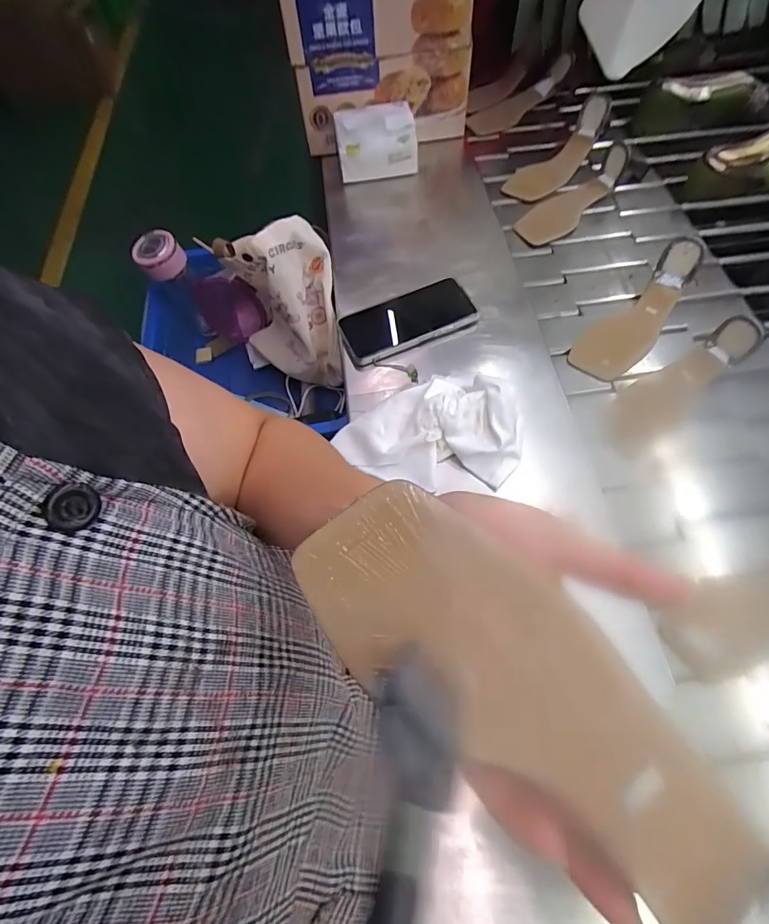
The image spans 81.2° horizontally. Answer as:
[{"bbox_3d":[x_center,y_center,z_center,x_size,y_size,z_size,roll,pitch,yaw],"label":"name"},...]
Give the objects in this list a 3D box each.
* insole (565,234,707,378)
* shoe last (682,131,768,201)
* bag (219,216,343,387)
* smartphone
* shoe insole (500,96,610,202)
[{"bbox_3d":[0.330,-0.190,0.586,0.076,0.051,0.223,40,83,21],"label":"insole"},{"bbox_3d":[0.589,-0.461,0.703,0.197,0.069,0.062,-9,62,-2],"label":"shoe last"},{"bbox_3d":[-0.130,-0.207,0.602,0.124,0.212,0.111,-4,62,-2],"label":"bag"},{"bbox_3d":[0.027,-0.176,0.562,0.164,0.020,0.081,-21,64,-11],"label":"smartphone"},{"bbox_3d":[0.289,-0.530,0.755,0.090,0.060,0.240,31,67,17],"label":"shoe insole"}]

